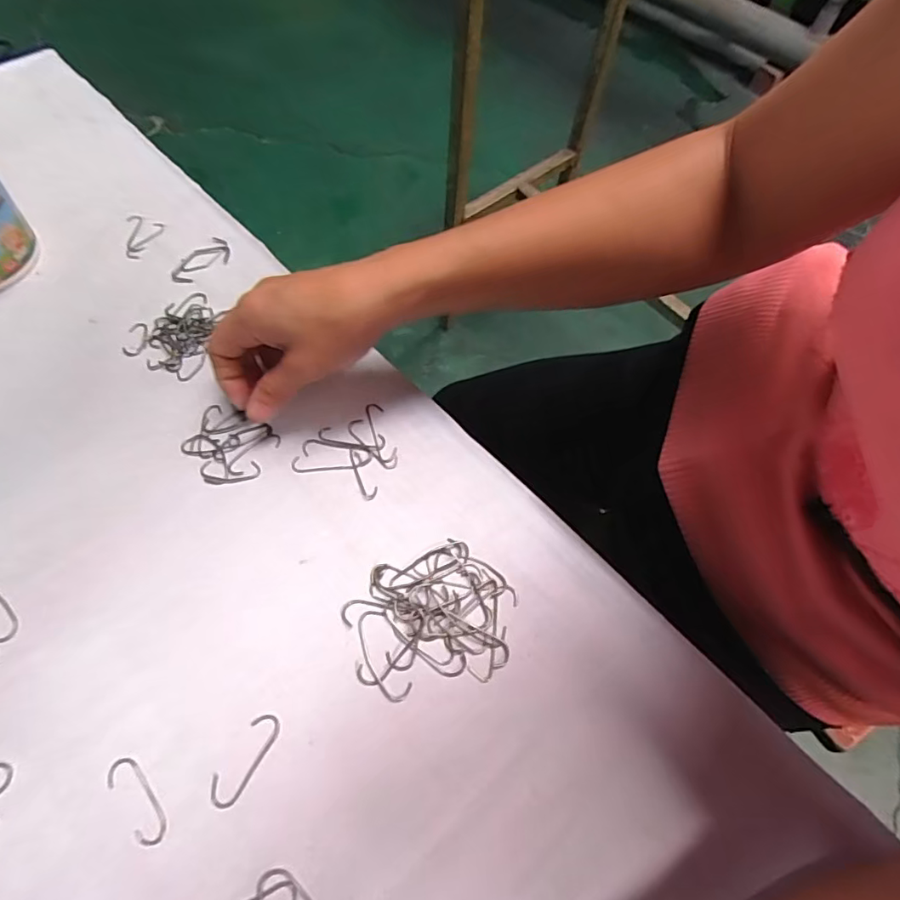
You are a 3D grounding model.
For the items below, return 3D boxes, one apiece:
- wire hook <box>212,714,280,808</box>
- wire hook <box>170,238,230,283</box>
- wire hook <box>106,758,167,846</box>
[{"bbox_3d":[-0.101,0.152,0.260,0.016,0.004,0.043,30,65,11],"label":"wire hook"},{"bbox_3d":[-0.188,-0.143,0.400,0.023,0.004,0.048,41,68,16],"label":"wire hook"},{"bbox_3d":[-0.148,0.166,0.251,0.015,0.004,0.042,-41,72,-20],"label":"wire hook"}]

